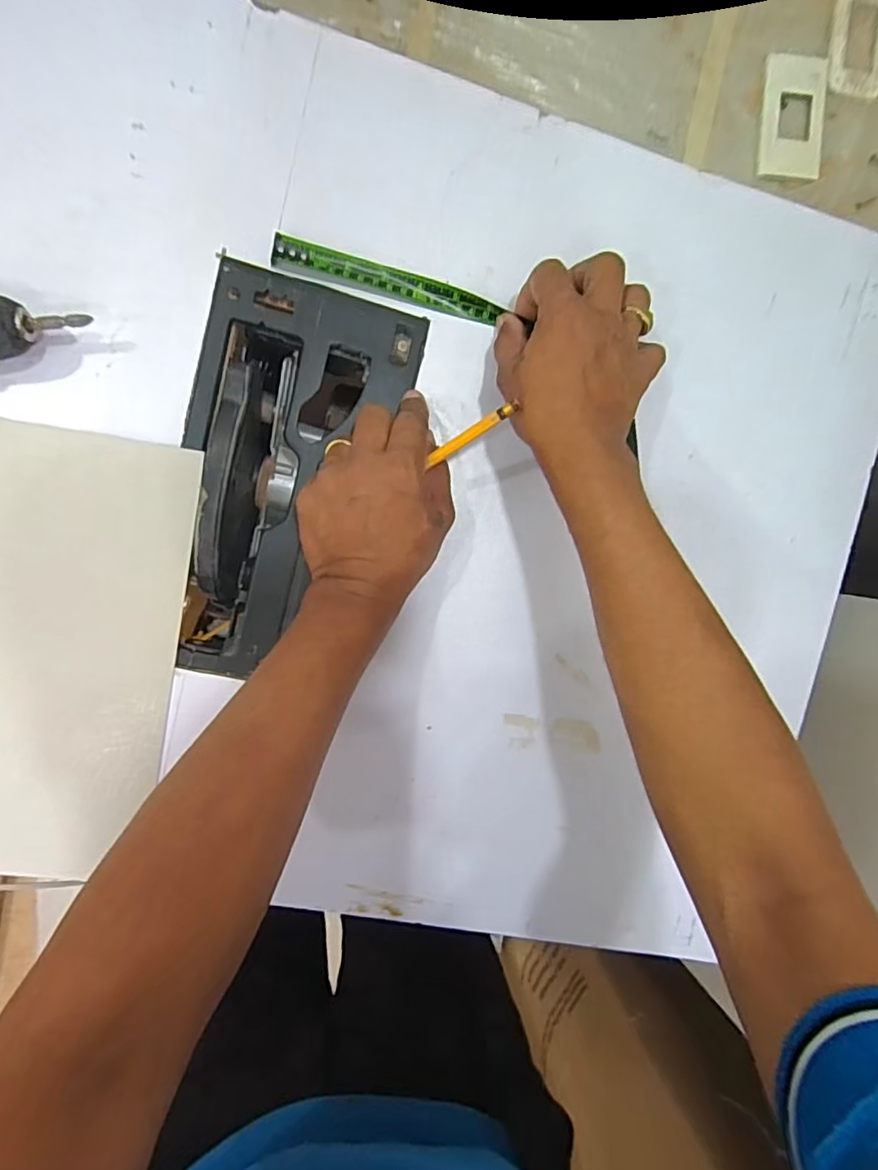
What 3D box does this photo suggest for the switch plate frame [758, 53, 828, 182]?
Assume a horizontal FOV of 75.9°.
[{"bbox_3d":[0.382,-0.498,0.603,0.069,0.011,0.130,2,94,-3],"label":"switch plate frame"}]

